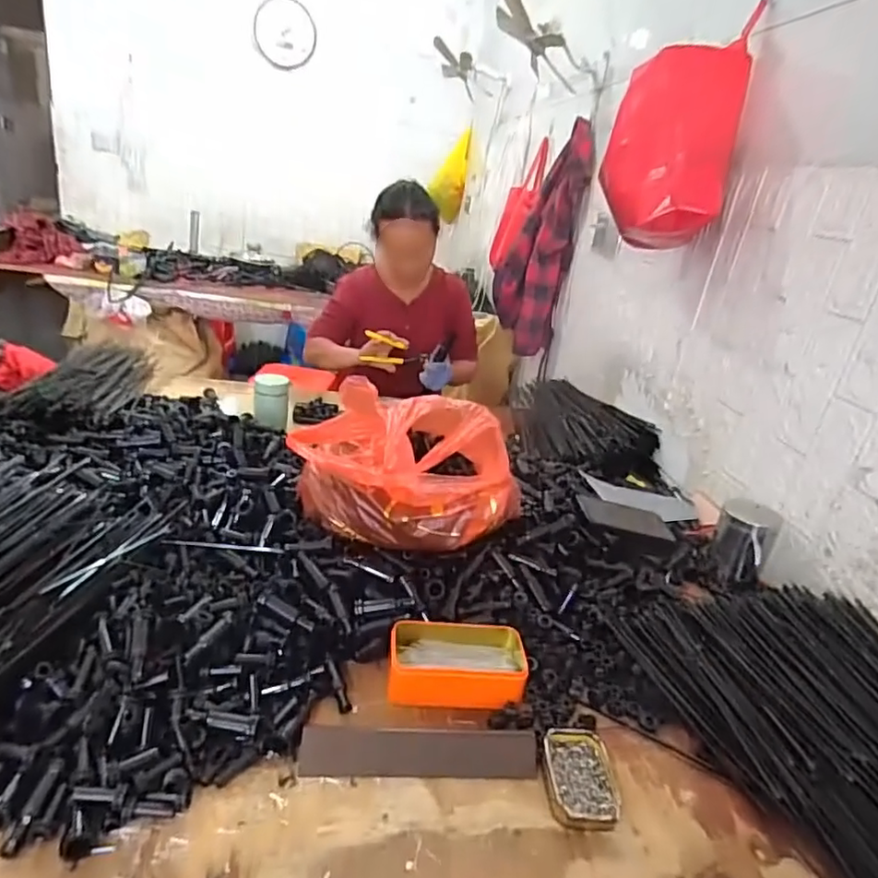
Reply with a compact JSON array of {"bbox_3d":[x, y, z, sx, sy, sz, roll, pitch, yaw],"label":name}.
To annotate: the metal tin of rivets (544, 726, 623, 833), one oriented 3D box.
[{"bbox_3d":[0.132,0.315,0.545,0.065,0.018,0.093,8,22,-6],"label":"metal tin of rivets"}]

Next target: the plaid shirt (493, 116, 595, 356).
[{"bbox_3d":[0.295,-0.564,1.725,0.210,0.592,0.119,21,24,25],"label":"plaid shirt"}]

